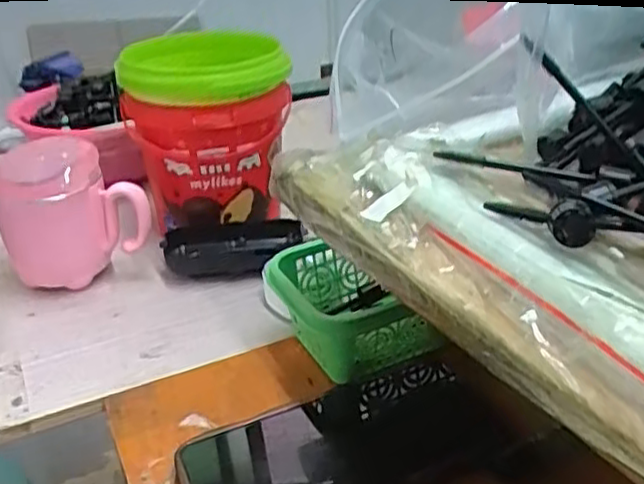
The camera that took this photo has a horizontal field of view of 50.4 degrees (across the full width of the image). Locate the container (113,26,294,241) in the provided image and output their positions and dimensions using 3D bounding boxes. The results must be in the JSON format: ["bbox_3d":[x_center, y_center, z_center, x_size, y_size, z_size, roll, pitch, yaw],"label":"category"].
[{"bbox_3d":[-0.094,-0.096,0.561,0.126,0.137,0.125,-10,30,-14],"label":"container"}]

